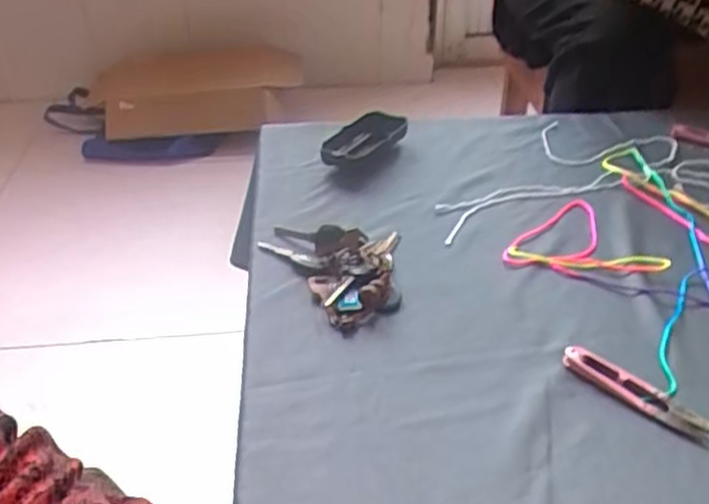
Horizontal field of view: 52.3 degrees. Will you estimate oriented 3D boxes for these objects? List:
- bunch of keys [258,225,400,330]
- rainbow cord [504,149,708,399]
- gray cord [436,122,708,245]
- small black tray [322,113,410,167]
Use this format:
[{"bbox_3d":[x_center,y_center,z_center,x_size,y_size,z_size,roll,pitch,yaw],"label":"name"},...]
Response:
[{"bbox_3d":[-0.016,0.014,0.578,0.106,0.021,0.116,-2,34,-3],"label":"bunch of keys"},{"bbox_3d":[0.250,-0.011,0.617,0.170,0.009,0.313,24,41,31],"label":"rainbow cord"},{"bbox_3d":[0.214,-0.083,0.734,0.294,0.010,0.214,-5,34,-8],"label":"gray cord"},{"bbox_3d":[0.011,-0.121,0.755,0.047,0.012,0.109,43,55,16],"label":"small black tray"}]

